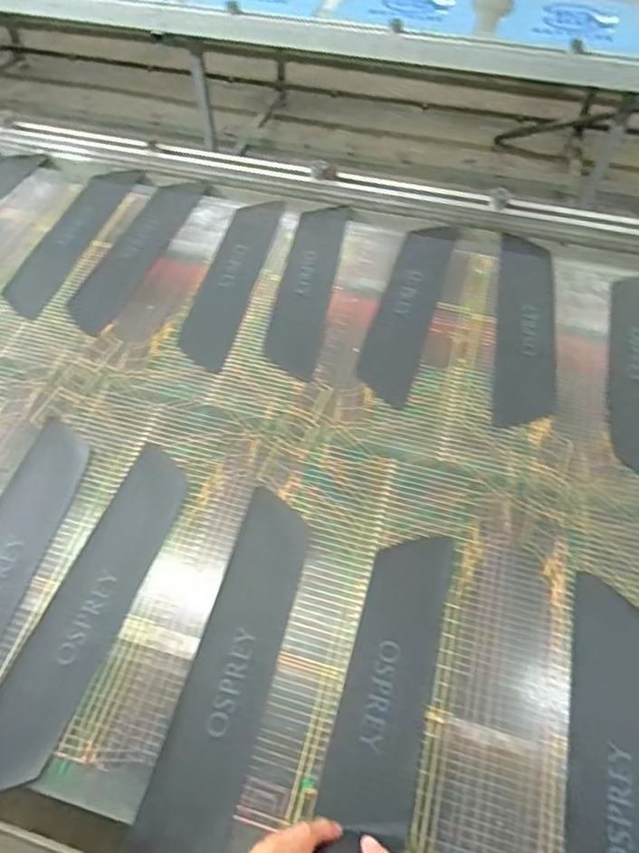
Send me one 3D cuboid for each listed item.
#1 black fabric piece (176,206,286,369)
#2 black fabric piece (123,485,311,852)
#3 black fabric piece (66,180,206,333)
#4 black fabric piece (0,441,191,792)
[{"bbox_3d":[-0.172,-0.299,1.124,0.103,0.008,0.463,10,56,7],"label":"black fabric piece"},{"bbox_3d":[-0.107,0.301,0.717,0.103,0.009,0.462,12,57,9],"label":"black fabric piece"},{"bbox_3d":[-0.375,-0.374,1.188,0.103,0.006,0.494,15,55,6],"label":"black fabric piece"},{"bbox_3d":[-0.306,0.235,0.762,0.102,0.008,0.465,16,57,11],"label":"black fabric piece"}]

